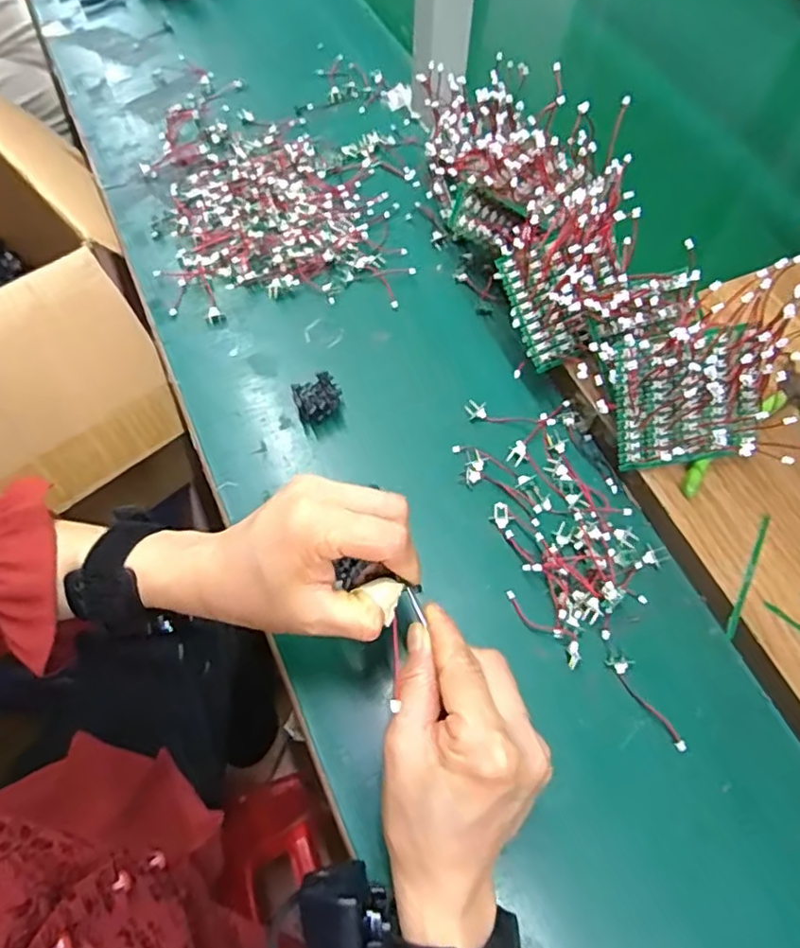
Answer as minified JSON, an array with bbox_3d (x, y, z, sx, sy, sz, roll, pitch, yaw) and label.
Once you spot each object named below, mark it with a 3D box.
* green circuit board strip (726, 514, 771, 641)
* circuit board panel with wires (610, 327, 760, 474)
[{"bbox_3d":[0.211,0.059,0.380,0.005,0.006,0.086,27,70,14],"label":"green circuit board strip"},{"bbox_3d":[0.177,-0.046,0.391,0.082,0.017,0.082,-7,107,11],"label":"circuit board panel with wires"}]

